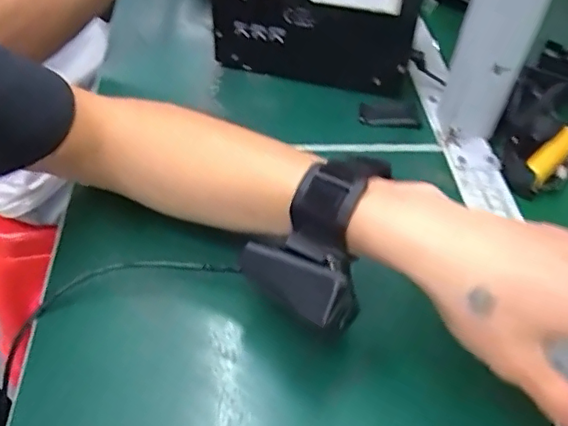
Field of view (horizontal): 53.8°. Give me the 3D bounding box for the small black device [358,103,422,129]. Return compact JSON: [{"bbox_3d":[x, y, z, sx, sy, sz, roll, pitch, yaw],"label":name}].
[{"bbox_3d":[0.094,-0.088,0.503,0.053,0.008,0.027,8,47,4],"label":"small black device"}]

